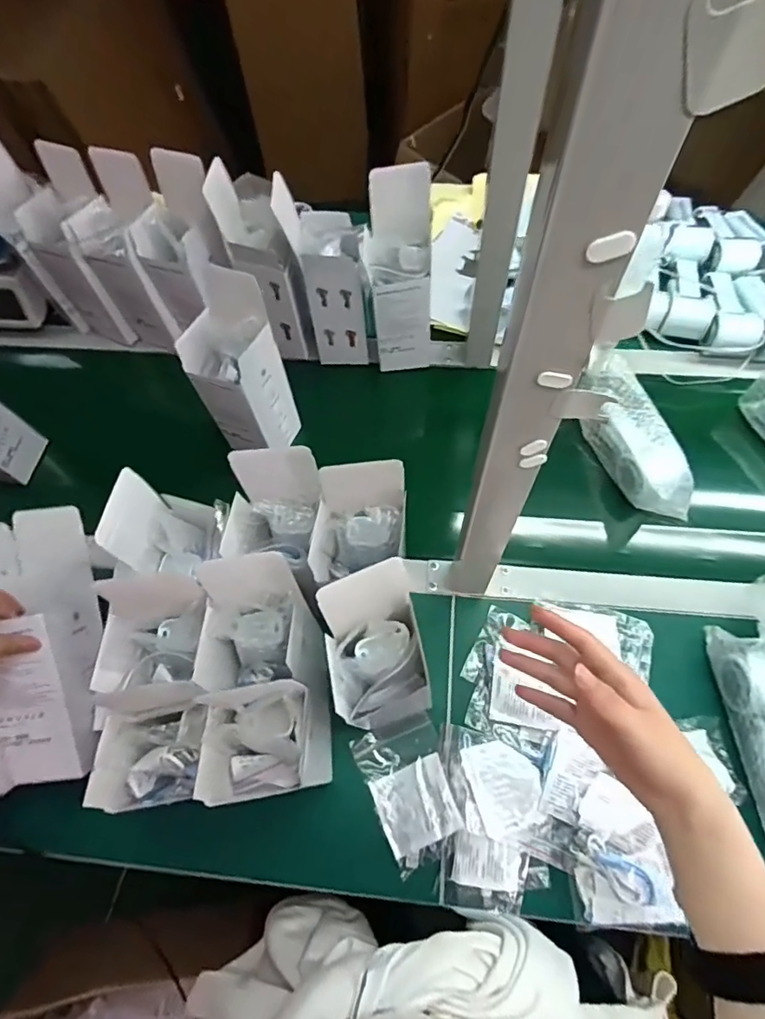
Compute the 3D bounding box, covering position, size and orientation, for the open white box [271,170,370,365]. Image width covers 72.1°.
[{"bbox_3d":[-0.069,-0.293,0.683,0.091,0.228,0.088,-9,65,-2],"label":"open white box"}]

